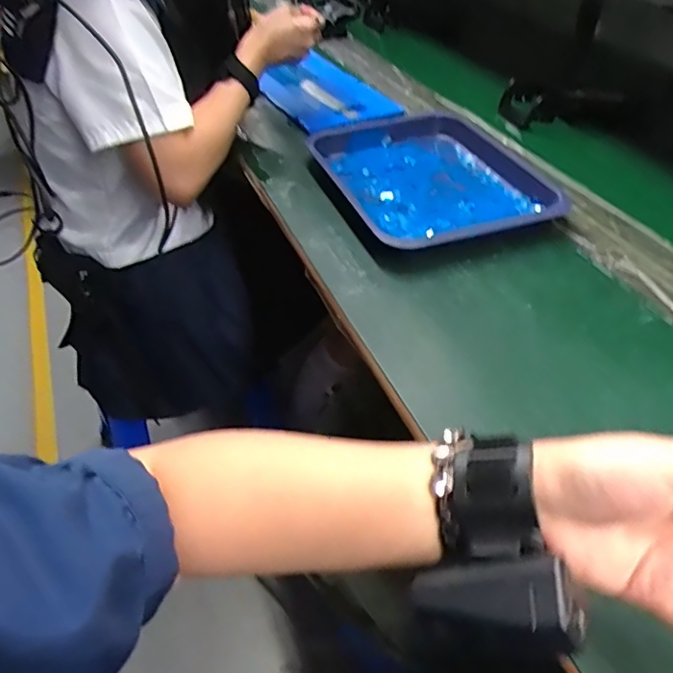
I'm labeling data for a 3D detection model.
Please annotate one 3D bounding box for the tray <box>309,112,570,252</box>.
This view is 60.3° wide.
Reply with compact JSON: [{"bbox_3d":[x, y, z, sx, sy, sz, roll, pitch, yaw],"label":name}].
[{"bbox_3d":[0.105,-0.176,0.640,0.221,0.035,0.257,-16,43,-17],"label":"tray"}]

